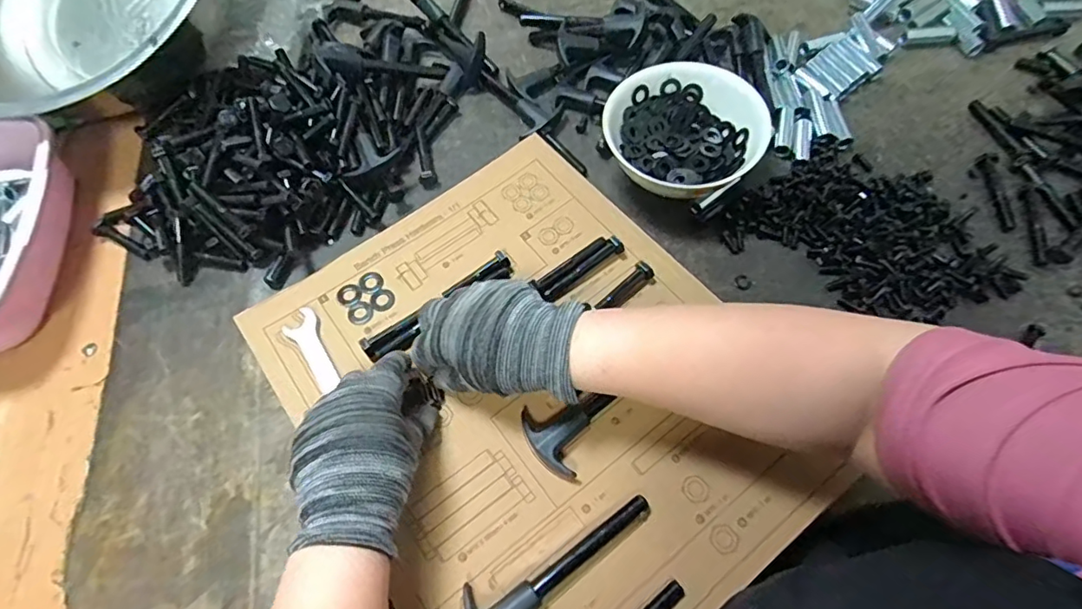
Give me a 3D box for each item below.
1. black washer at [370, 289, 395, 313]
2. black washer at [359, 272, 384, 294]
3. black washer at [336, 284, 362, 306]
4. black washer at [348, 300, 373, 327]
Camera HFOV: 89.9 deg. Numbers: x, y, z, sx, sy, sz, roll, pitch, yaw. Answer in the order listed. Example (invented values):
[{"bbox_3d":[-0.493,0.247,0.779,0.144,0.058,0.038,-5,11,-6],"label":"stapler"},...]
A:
[{"bbox_3d":[-0.129,-0.004,0.441,0.020,0.004,0.019,-1,64,2],"label":"black washer"},{"bbox_3d":[-0.140,-0.018,0.445,0.018,0.004,0.019,-1,64,2],"label":"black washer"},{"bbox_3d":[-0.157,-0.008,0.442,0.020,0.004,0.019,-1,64,2],"label":"black washer"},{"bbox_3d":[-0.146,0.007,0.436,0.019,0.004,0.021,-17,64,-6],"label":"black washer"}]

